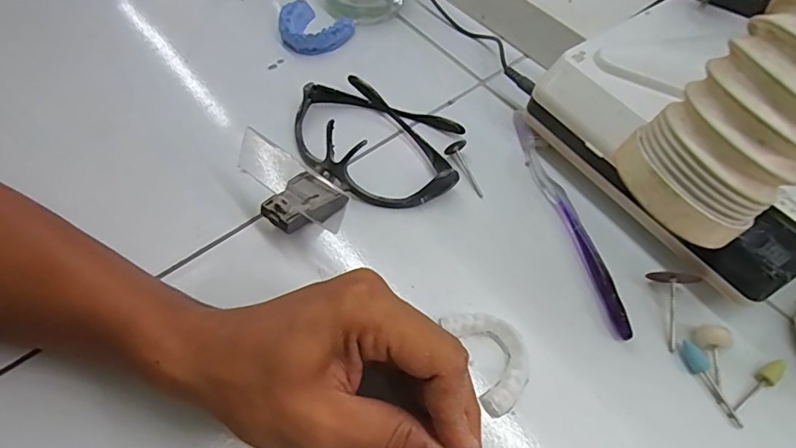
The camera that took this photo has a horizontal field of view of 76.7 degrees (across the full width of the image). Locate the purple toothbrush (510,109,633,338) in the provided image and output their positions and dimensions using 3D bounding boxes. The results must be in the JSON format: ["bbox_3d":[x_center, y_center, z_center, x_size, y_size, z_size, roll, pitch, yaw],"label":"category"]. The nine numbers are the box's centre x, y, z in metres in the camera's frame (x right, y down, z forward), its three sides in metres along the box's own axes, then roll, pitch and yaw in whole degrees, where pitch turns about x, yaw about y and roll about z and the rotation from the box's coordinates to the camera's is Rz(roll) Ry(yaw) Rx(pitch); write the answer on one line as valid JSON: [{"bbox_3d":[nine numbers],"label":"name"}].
[{"bbox_3d":[0.115,-0.008,0.345,0.016,0.012,0.180,-9,59,-8],"label":"purple toothbrush"}]

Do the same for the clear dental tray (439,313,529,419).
[{"bbox_3d":[0.055,0.076,0.289,0.036,0.009,0.059,-20,61,-15],"label":"clear dental tray"}]

